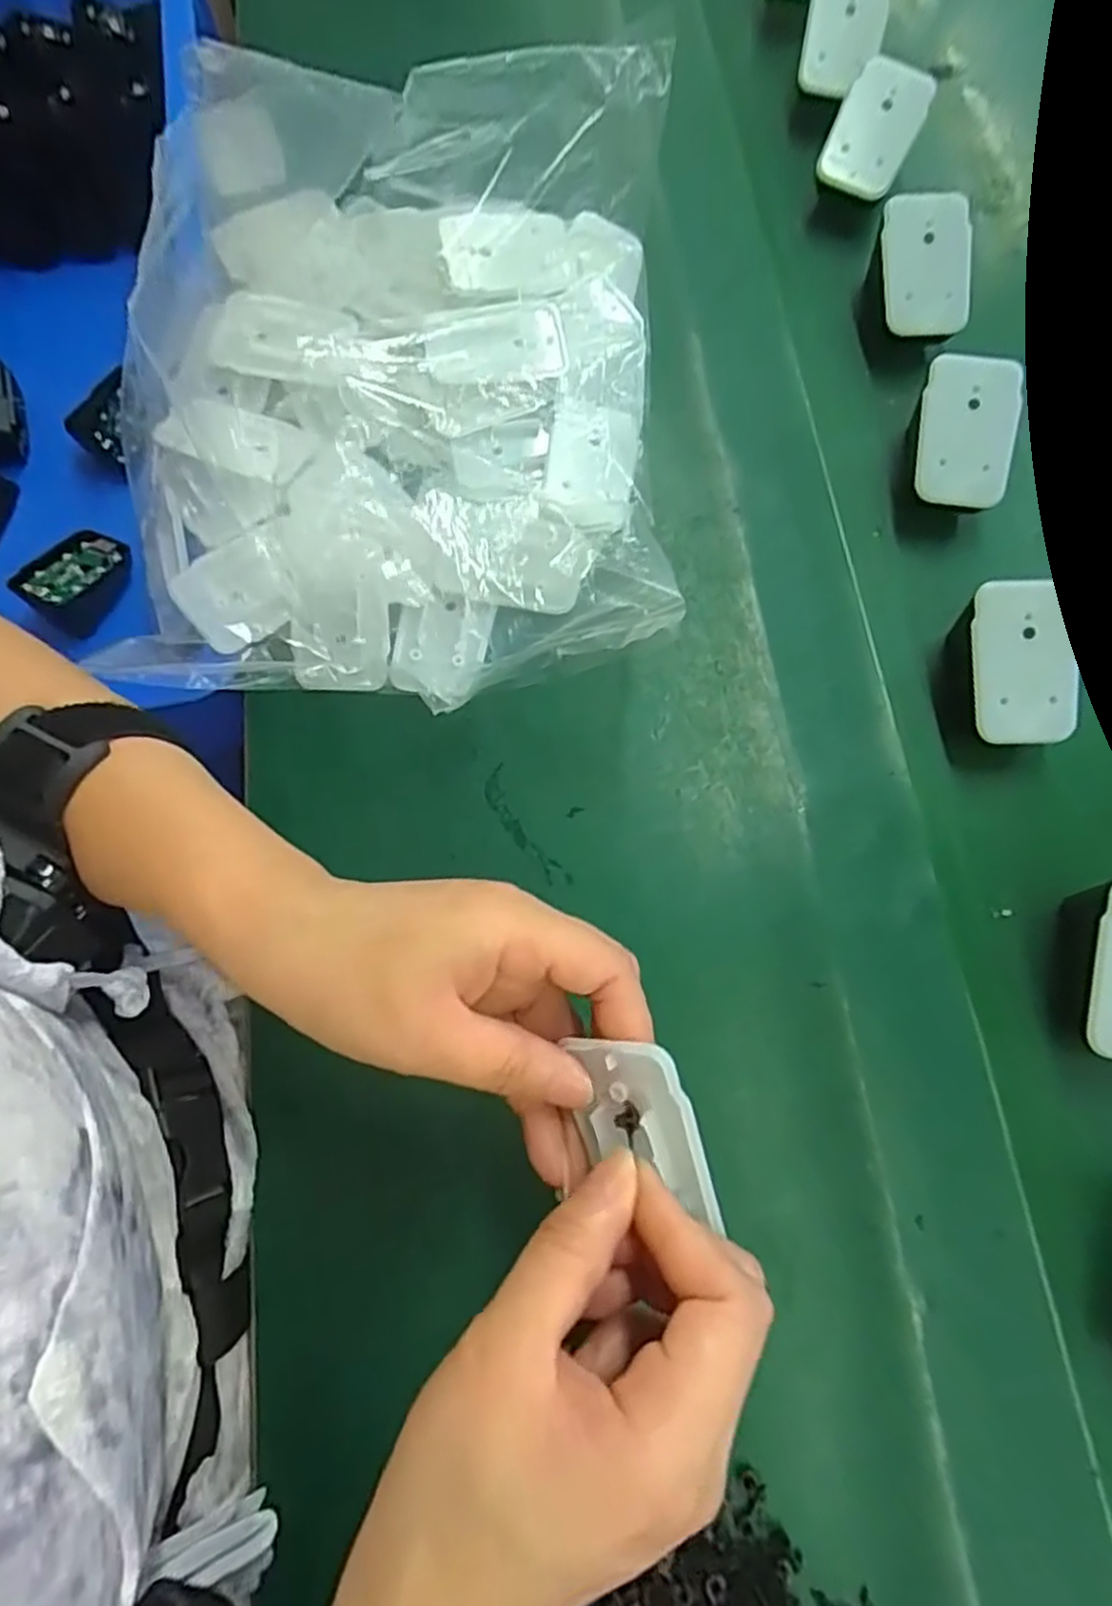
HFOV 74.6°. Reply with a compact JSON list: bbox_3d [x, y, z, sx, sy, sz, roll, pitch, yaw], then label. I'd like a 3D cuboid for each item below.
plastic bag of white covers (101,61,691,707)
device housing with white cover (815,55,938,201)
[{"bbox_3d":[-0.072,-0.198,0.325,0.224,0.086,0.287,2,75,0],"label":"plastic bag of white covers"},{"bbox_3d":[0.169,-0.357,0.386,0.042,0.009,0.061,22,103,-7],"label":"device housing with white cover"}]

